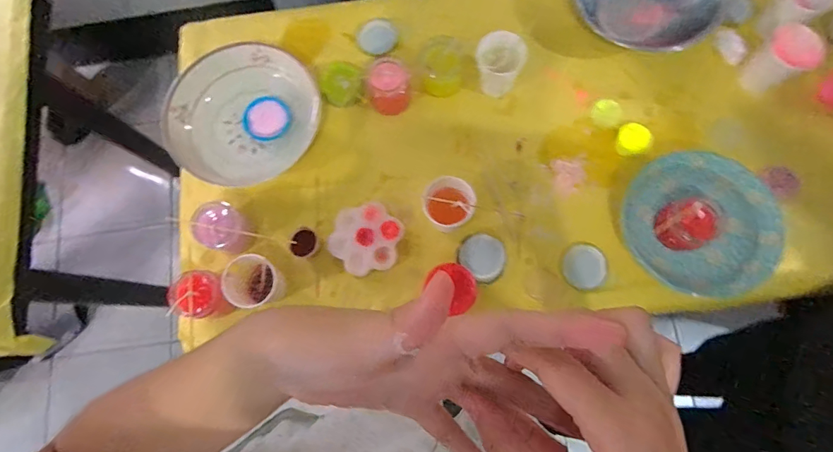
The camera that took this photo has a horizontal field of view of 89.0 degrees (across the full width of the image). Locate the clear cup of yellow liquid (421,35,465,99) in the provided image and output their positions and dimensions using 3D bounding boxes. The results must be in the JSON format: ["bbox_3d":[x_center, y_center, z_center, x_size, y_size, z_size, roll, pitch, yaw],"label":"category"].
[{"bbox_3d":[0.042,-0.253,0.679,0.073,0.072,0.061,5,75,2],"label":"clear cup of yellow liquid"}]

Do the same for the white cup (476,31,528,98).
[{"bbox_3d":[0.127,-0.249,0.662,0.074,0.075,0.065,19,76,6],"label":"white cup"}]

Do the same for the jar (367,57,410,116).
[{"bbox_3d":[-0.044,-0.223,0.684,0.061,0.059,0.062,0,74,1],"label":"jar"}]

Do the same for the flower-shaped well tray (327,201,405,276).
[{"bbox_3d":[-0.080,0.019,0.656,0.108,0.015,0.109,18,87,12],"label":"flower-shaped well tray"}]

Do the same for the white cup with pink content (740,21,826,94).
[{"bbox_3d":[0.577,-0.263,0.664,0.074,0.079,0.078,28,77,8],"label":"white cup with pink content"}]

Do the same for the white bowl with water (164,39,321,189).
[{"bbox_3d":[-0.283,-0.182,0.696,0.243,0.053,0.224,-34,77,-8],"label":"white bowl with water"}]

